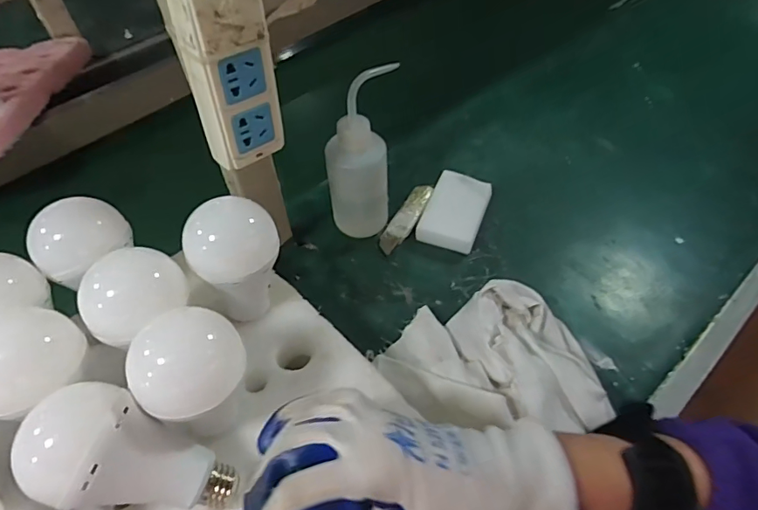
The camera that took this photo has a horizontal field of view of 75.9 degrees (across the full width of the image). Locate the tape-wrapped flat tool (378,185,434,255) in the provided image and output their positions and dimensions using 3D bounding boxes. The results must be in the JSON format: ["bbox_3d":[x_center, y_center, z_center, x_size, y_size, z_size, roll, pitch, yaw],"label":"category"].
[{"bbox_3d":[0.031,-0.043,0.548,0.028,0.015,0.102,22,55,19],"label":"tape-wrapped flat tool"}]

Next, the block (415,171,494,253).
[{"bbox_3d":[0.085,-0.049,0.545,0.063,0.025,0.094,17,54,16],"label":"block"}]

